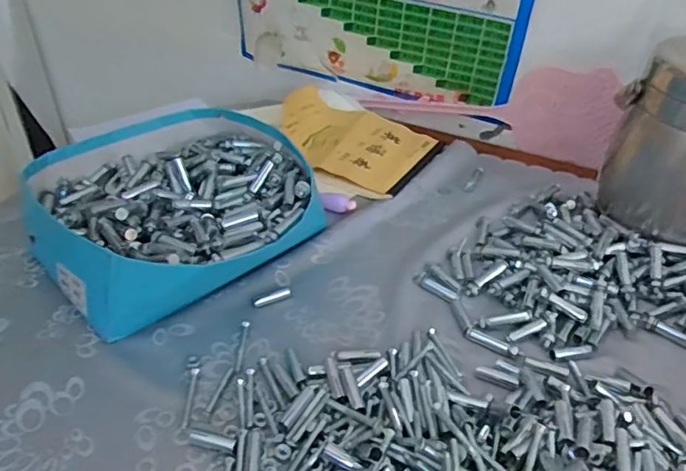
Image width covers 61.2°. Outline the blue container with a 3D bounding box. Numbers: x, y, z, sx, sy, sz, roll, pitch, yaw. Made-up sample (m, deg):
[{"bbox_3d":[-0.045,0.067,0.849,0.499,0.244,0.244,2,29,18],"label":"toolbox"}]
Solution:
[{"bbox_3d":[-0.183,-0.033,0.643,0.282,0.085,0.270,-28,47,-32],"label":"blue container"}]

